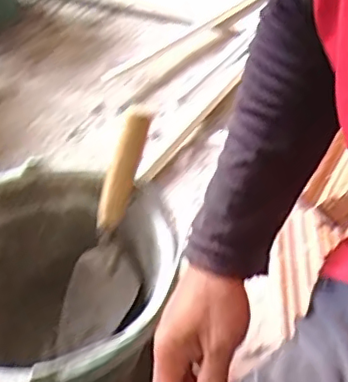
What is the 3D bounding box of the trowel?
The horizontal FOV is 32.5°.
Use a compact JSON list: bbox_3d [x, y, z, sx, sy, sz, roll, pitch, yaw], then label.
[{"bbox_3d":[-0.076,0.052,0.647,0.082,0.288,0.061,24,22,26],"label":"trowel"}]

